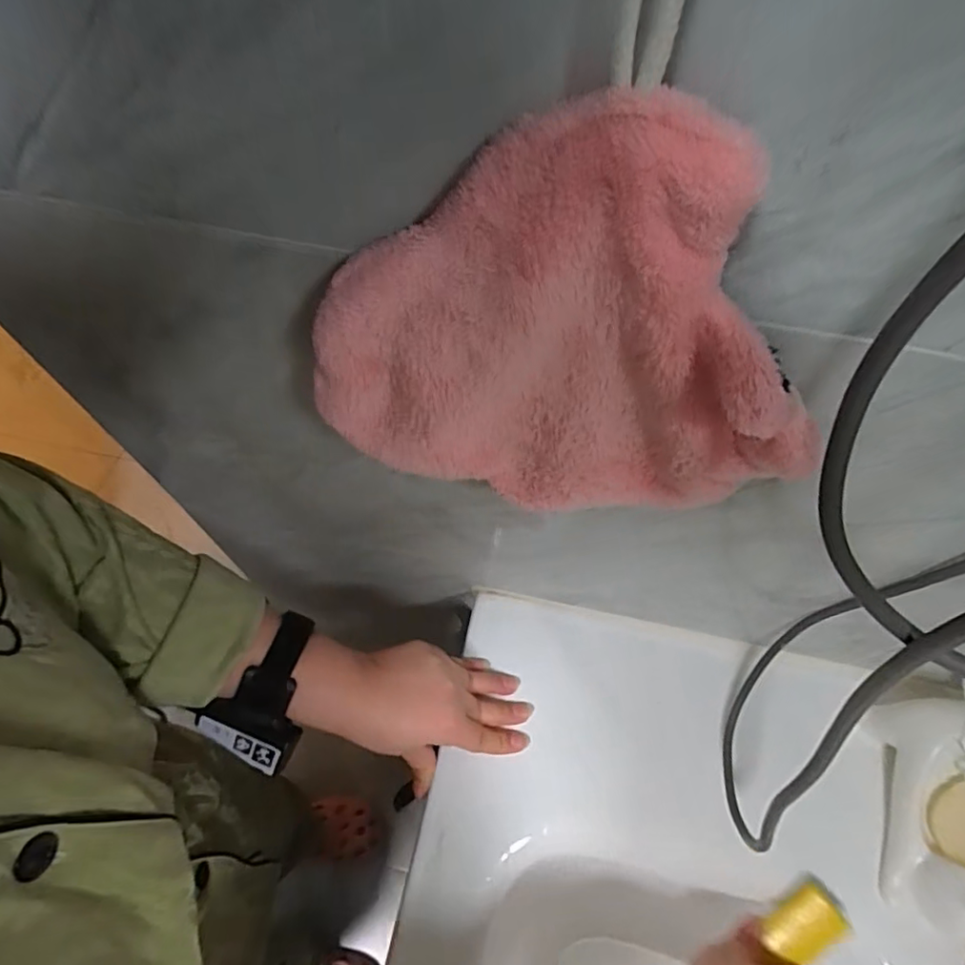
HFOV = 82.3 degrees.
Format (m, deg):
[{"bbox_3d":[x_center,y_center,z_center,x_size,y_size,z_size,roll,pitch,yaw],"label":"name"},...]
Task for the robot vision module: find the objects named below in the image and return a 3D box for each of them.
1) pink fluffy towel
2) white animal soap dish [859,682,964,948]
[{"bbox_3d":[0.026,-0.041,0.201,0.178,0.163,0.034,14,61,7],"label":"pink fluffy towel"},{"bbox_3d":[0.341,0.233,0.392,0.092,0.071,0.156,17,61,9],"label":"white animal soap dish"}]

